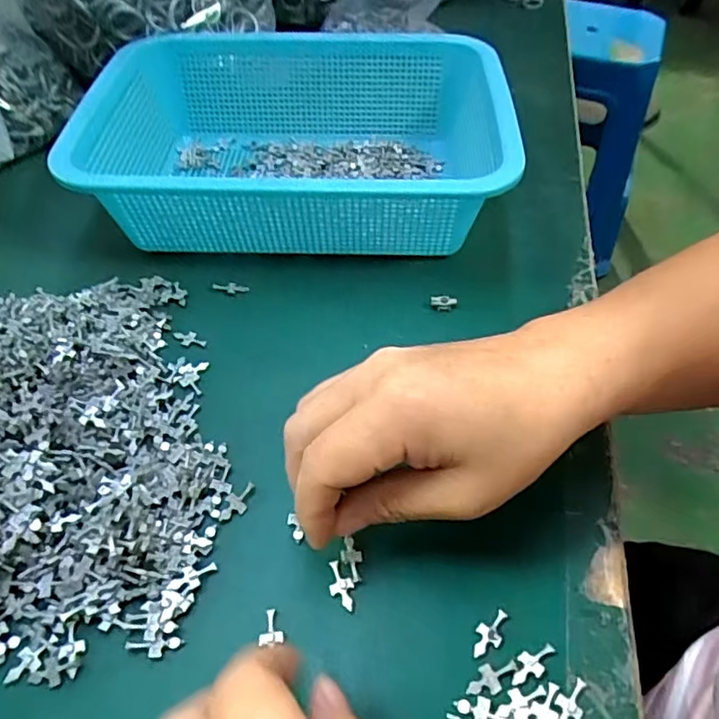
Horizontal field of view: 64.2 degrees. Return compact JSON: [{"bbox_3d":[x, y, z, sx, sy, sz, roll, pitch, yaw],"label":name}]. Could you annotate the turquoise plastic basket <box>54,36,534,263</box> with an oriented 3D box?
[{"bbox_3d":[-0.042,-0.141,0.392,0.273,0.081,0.189,2,50,1],"label":"turquoise plastic basket"}]

